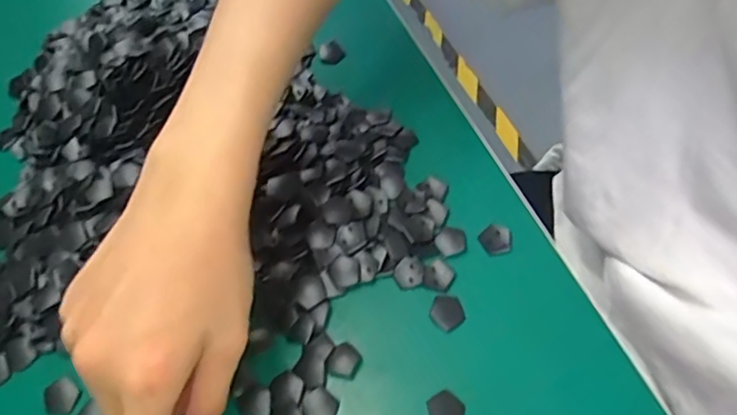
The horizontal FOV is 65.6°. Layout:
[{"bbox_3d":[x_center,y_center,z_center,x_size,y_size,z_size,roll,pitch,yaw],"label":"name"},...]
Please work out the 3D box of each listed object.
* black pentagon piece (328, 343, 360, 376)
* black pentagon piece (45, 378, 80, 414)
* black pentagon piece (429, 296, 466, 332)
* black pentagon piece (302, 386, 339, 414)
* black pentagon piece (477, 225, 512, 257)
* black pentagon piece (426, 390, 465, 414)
[{"bbox_3d":[-0.013,0.082,0.307,0.016,0.004,0.017,23,66,19],"label":"black pentagon piece"},{"bbox_3d":[-0.169,0.104,0.314,0.019,0.004,0.019,11,62,14],"label":"black pentagon piece"},{"bbox_3d":[0.043,0.057,0.315,0.018,0.004,0.019,-33,61,-11],"label":"black pentagon piece"},{"bbox_3d":[-0.025,0.102,0.296,0.018,0.004,0.017,9,62,13],"label":"black pentagon piece"},{"bbox_3d":[0.075,0.018,0.336,0.018,0.004,0.019,-25,60,-7],"label":"black pentagon piece"},{"bbox_3d":[0.039,0.102,0.289,0.018,0.004,0.018,2,60,9],"label":"black pentagon piece"}]

